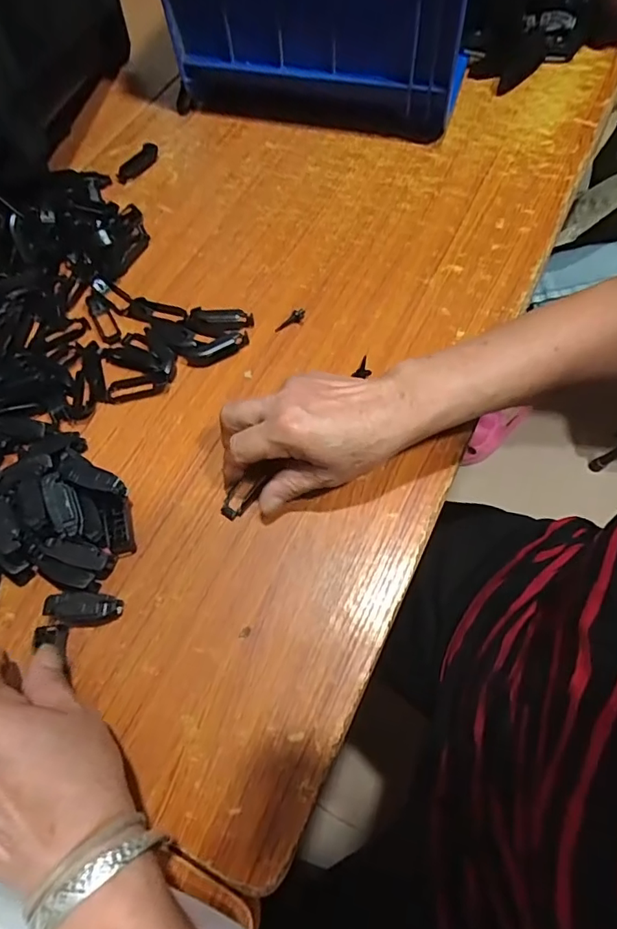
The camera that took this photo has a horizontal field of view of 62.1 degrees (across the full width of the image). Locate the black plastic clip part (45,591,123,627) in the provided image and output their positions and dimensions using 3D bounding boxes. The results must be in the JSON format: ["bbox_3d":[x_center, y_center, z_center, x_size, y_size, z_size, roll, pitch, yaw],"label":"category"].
[{"bbox_3d":[-0.155,0.099,0.352,0.050,0.016,0.020,0,64,3],"label":"black plastic clip part"}]

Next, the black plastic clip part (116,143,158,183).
[{"bbox_3d":[-0.189,-0.334,0.565,0.014,0.013,0.057,31,70,16],"label":"black plastic clip part"}]

